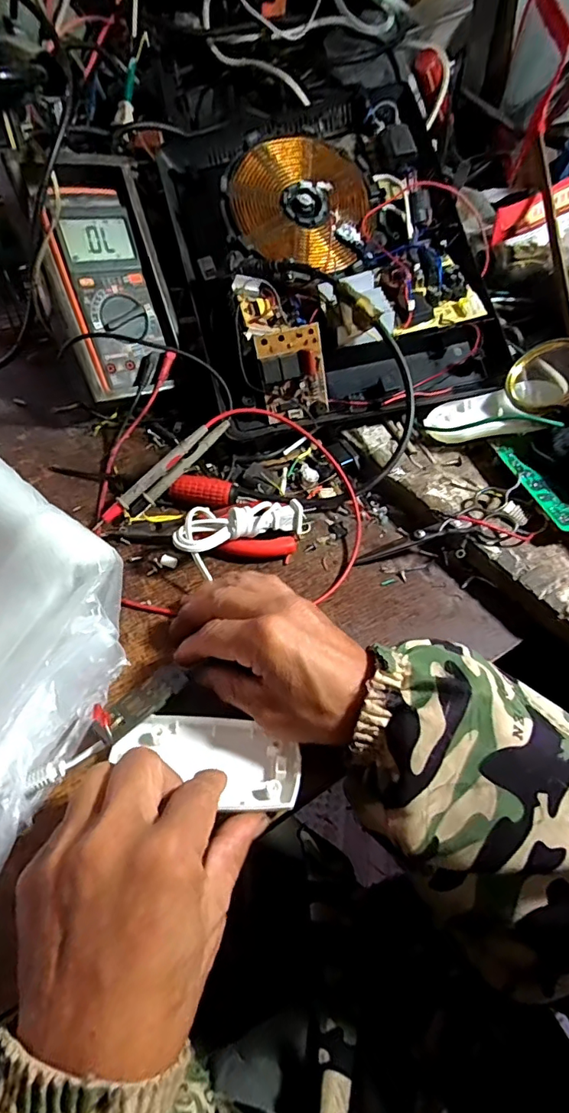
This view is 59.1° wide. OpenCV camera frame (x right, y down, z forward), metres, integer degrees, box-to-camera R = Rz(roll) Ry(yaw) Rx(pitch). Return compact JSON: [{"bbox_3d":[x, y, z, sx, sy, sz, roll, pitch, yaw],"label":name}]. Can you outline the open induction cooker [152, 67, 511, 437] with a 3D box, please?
[{"bbox_3d":[0.053,-0.310,0.492,0.302,0.098,0.372,-18,82,-10],"label":"open induction cooker"}]

